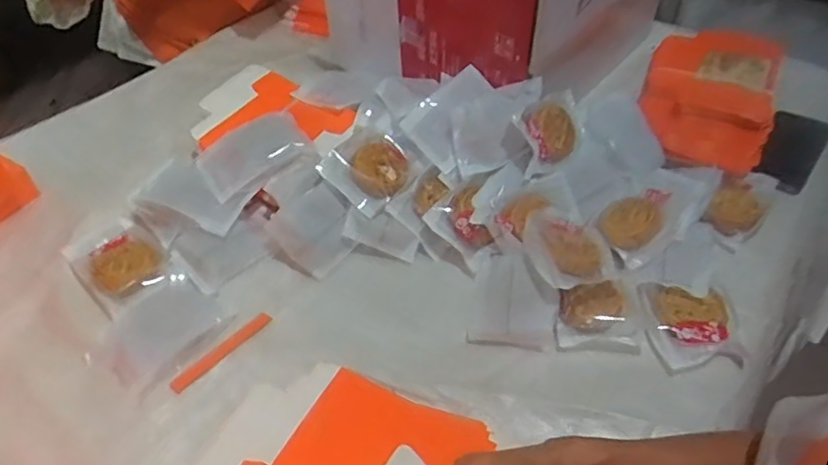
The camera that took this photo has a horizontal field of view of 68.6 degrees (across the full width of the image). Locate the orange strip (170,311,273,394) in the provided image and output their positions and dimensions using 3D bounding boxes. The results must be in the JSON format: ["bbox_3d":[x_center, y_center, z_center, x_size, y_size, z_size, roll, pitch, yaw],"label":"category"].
[{"bbox_3d":[-0.197,0.122,0.625,0.017,0.005,0.115,35,56,28],"label":"orange strip"}]

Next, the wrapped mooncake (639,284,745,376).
[{"bbox_3d":[0.277,0.094,0.610,0.086,0.020,0.089,2,48,2],"label":"wrapped mooncake"}]

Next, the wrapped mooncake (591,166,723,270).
[{"bbox_3d":[0.282,-0.030,0.712,0.086,0.030,0.176,35,56,28],"label":"wrapped mooncake"}]

